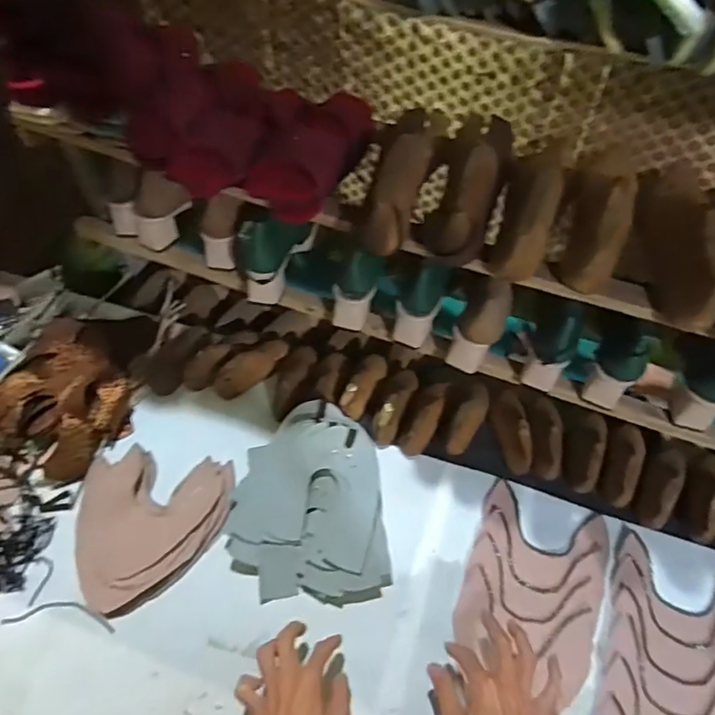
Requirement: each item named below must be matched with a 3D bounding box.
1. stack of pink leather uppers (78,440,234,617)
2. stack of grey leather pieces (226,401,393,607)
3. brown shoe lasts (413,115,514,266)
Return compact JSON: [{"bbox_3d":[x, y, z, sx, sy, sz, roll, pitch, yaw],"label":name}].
[{"bbox_3d":[-0.272,0.206,0.741,0.211,0.015,0.206,-22,58,-17],"label":"stack of pink leather uppers"},{"bbox_3d":[-0.070,0.182,0.721,0.201,0.082,0.251,-5,55,-5],"label":"stack of grey leather pieces"},{"bbox_3d":[0.140,-0.224,0.668,0.079,0.091,0.260,17,55,11],"label":"brown shoe lasts"}]

